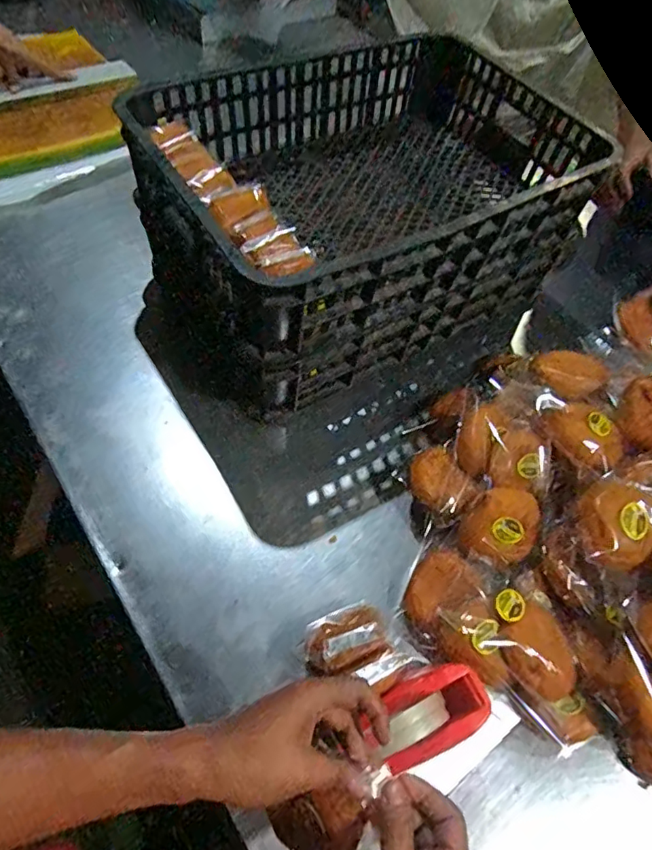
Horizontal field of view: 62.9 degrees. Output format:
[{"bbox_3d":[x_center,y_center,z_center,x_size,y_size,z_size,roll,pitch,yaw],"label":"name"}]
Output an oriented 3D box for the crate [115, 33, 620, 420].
[{"bbox_3d":[0.032,-0.335,0.831,0.582,0.262,0.435,-24,63,-23],"label":"crate"}]

